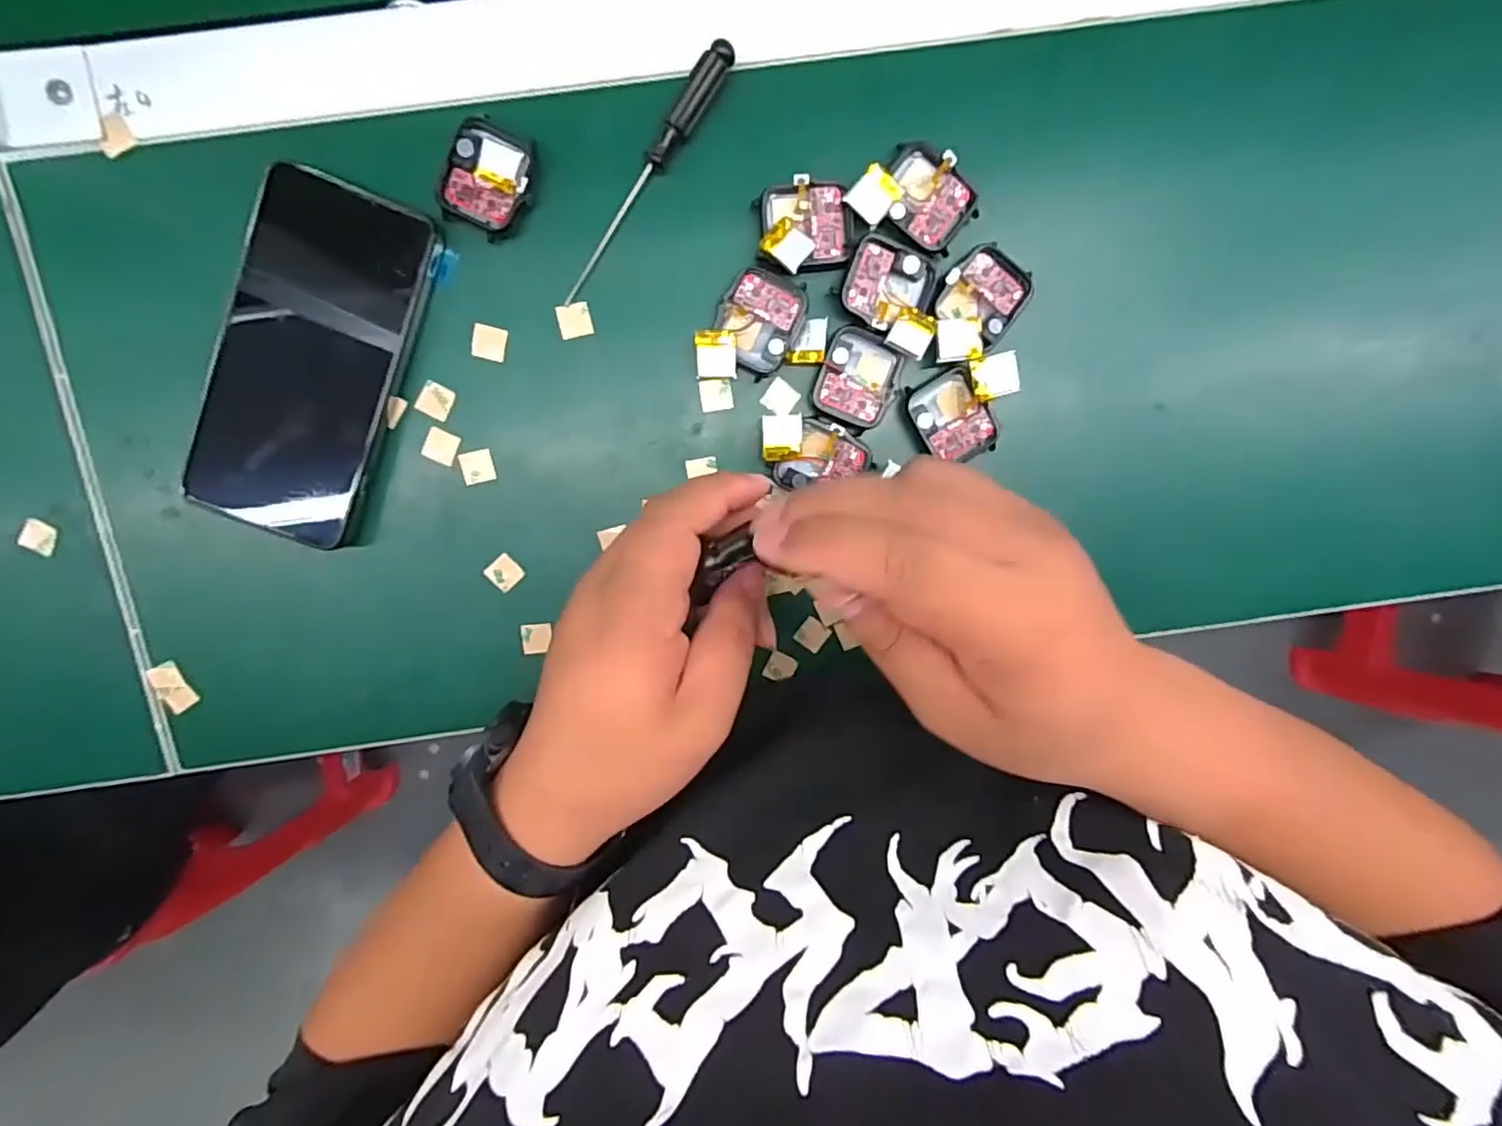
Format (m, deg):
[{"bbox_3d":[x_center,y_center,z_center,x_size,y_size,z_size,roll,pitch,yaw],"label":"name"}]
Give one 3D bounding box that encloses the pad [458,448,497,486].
[{"bbox_3d":[-0.136,-0.048,0.320,0.016,0.004,0.016,-13,98,0],"label":"pad"}]

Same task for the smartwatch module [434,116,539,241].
[{"bbox_3d":[-0.120,-0.175,0.294,0.039,0.010,0.045,24,96,-5],"label":"smartwatch module"}]

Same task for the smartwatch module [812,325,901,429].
[{"bbox_3d":[0.052,-0.090,0.317,0.037,0.010,0.043,22,97,-5],"label":"smartwatch module"}]

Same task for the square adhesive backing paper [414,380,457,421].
[{"bbox_3d":[-0.154,-0.079,0.314,0.016,0.004,0.017,23,96,-5],"label":"square adhesive backing paper"}]

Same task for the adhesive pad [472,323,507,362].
[{"bbox_3d":[-0.126,-0.106,0.311,0.015,0.004,0.015,12,97,-4],"label":"adhesive pad"}]

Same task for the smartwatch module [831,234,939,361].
[{"bbox_3d":[0.067,-0.128,0.307,0.050,0.016,0.045,26,96,-5],"label":"smartwatch module"}]

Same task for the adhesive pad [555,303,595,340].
[{"bbox_3d":[-0.085,-0.117,0.311,0.016,0.004,0.015,-13,98,0],"label":"adhesive pad"}]

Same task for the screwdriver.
[{"bbox_3d":[-0.049,-0.178,0.298,0.012,0.013,0.131,36,95,-6],"label":"screwdriver"}]

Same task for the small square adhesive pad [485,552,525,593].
[{"bbox_3d":[-0.126,0.006,0.329,0.016,0.004,0.016,-42,97,4],"label":"small square adhesive pad"}]

